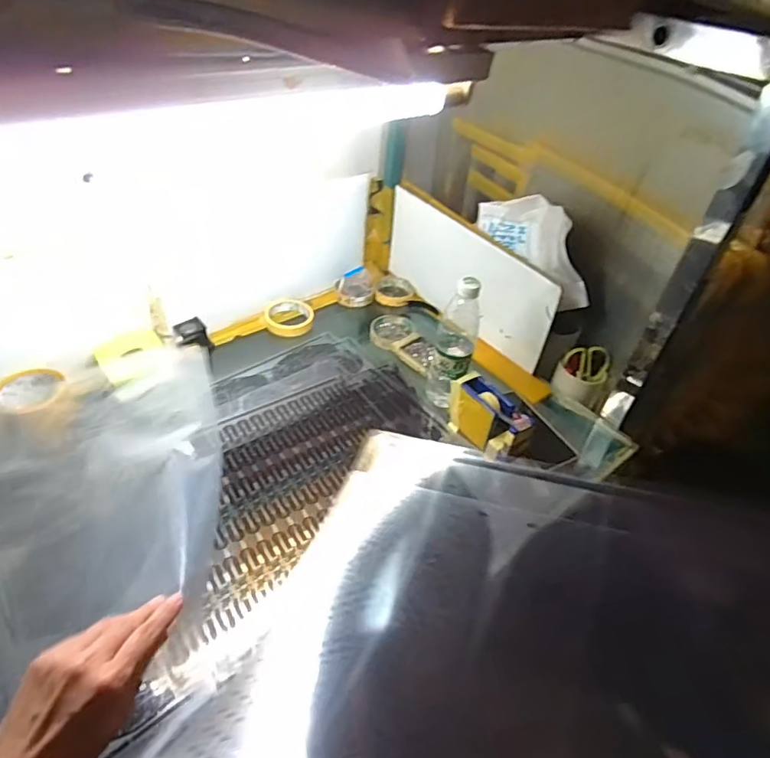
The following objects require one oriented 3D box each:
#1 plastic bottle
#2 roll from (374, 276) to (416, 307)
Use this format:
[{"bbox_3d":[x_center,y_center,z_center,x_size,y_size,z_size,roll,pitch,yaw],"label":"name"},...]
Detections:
[{"bbox_3d":[0.113,-0.058,0.854,0.061,0.227,0.081,12,41,7],"label":"plastic bottle"},{"bbox_3d":[0.021,-0.191,1.165,0.087,0.025,0.106,4,41,-1],"label":"roll"}]

